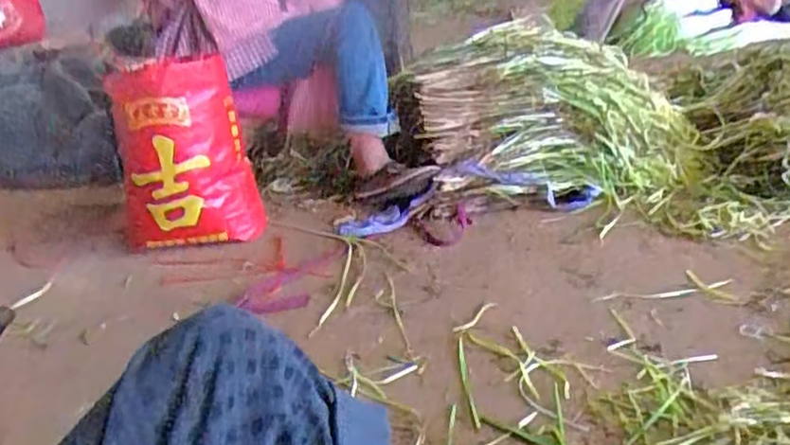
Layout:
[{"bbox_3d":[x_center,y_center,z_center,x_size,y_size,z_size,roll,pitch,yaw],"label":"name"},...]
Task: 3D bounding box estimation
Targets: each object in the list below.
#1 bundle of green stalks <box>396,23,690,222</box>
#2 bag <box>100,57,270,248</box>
[{"bbox_3d":[0.361,-0.263,1.704,0.627,0.308,0.497,-2,25,9],"label":"bundle of green stalks"},{"bbox_3d":[-0.443,-0.130,1.472,0.266,0.382,0.174,-16,26,-20],"label":"bag"}]

